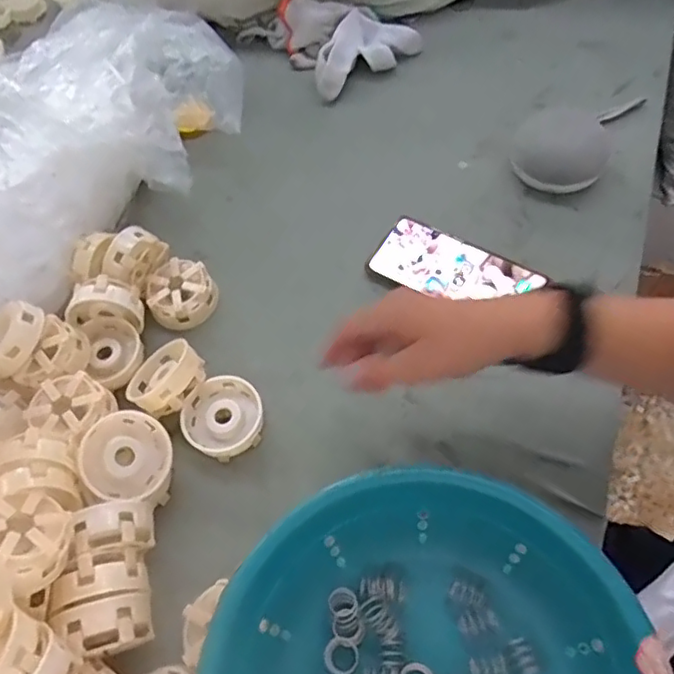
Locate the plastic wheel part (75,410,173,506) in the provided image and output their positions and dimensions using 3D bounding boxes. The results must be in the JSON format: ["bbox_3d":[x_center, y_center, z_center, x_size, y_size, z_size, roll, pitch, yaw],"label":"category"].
[{"bbox_3d":[-0.165,0.097,0.456,0.068,0.028,0.074,13,65,-29],"label":"plastic wheel part"}]

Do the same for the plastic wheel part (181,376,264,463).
[{"bbox_3d":[-0.098,0.070,0.508,0.066,0.023,0.068,-3,59,5],"label":"plastic wheel part"}]

